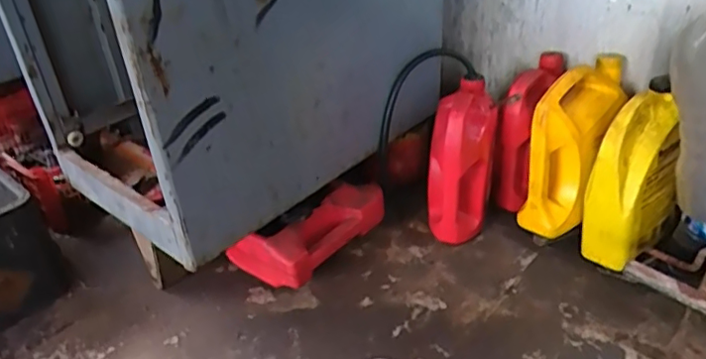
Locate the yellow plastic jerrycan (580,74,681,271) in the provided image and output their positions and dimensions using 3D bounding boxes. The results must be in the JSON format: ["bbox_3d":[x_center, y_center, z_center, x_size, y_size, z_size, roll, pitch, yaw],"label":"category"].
[{"bbox_3d":[0.482,0.003,0.986,0.135,0.279,0.098,-25,39,-28],"label":"yellow plastic jerrycan"}]

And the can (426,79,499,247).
[{"bbox_3d":[0.197,-0.009,1.077,0.108,0.316,0.139,5,35,13],"label":"can"}]

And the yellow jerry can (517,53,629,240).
[{"bbox_3d":[0.403,-0.049,1.037,0.191,0.284,0.091,-18,36,-20],"label":"yellow jerry can"}]

